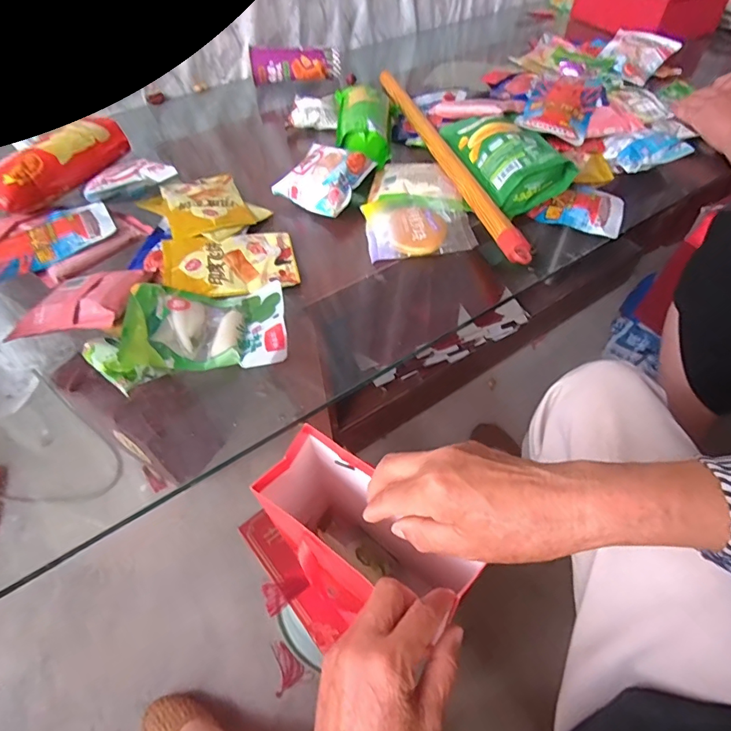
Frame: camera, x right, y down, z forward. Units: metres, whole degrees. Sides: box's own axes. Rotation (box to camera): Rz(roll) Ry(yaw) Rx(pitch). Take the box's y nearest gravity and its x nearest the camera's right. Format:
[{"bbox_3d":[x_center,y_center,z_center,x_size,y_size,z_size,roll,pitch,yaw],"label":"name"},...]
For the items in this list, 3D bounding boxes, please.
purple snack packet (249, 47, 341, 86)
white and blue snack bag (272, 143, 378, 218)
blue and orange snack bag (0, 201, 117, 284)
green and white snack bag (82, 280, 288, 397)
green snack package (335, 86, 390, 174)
[{"bbox_3d":[-0.134,-0.578,0.873,0.169,0.052,0.031,-7,52,-3],"label":"purple snack packet"},{"bbox_3d":[-0.053,-0.261,0.627,0.113,0.048,0.112,28,59,22],"label":"white and blue snack bag"},{"bbox_3d":[-0.407,-0.145,0.549,0.193,0.027,0.109,-34,58,-21],"label":"blue and orange snack bag"},{"bbox_3d":[-0.173,-0.041,0.461,0.182,0.047,0.129,-19,54,-11],"label":"green and white snack bag"},{"bbox_3d":[-0.003,-0.377,0.707,0.087,0.061,0.204,-3,52,1],"label":"green snack package"}]

